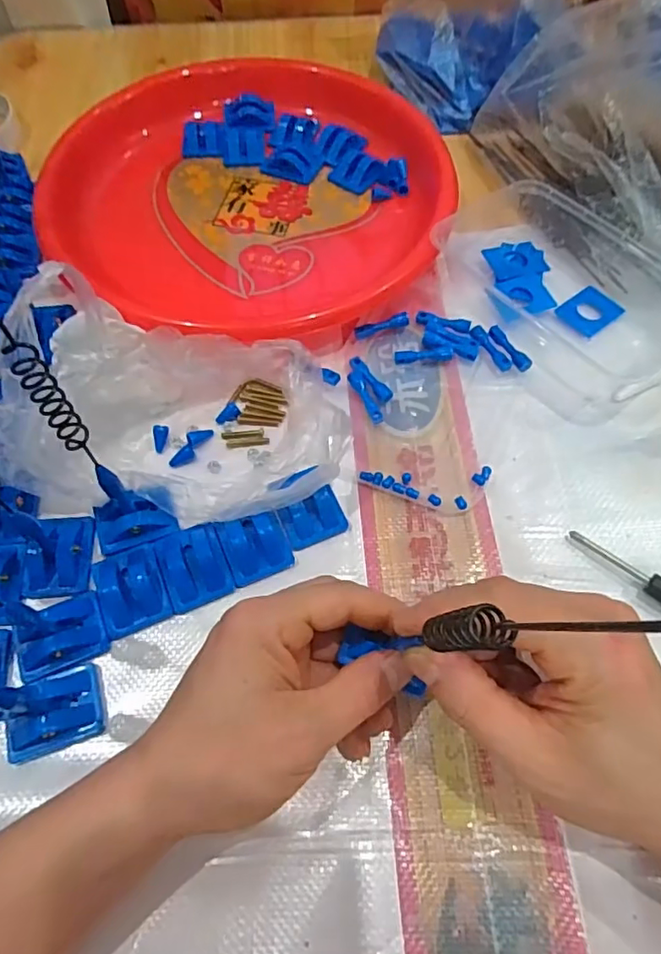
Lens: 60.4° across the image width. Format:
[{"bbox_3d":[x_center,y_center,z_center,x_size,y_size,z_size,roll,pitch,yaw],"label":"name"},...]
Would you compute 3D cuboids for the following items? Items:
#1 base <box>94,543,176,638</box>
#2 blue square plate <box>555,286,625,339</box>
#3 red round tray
[{"bbox_3d":[-0.105,0.057,0.298,0.035,0.009,0.043,-22,64,-11],"label":"base"},{"bbox_3d":[0.178,-0.113,0.389,0.038,0.004,0.030,-37,68,-18],"label":"blue square plate"},{"bbox_3d":[-0.064,-0.232,0.433,0.291,0.038,0.316,0,62,0],"label":"red round tray"}]

